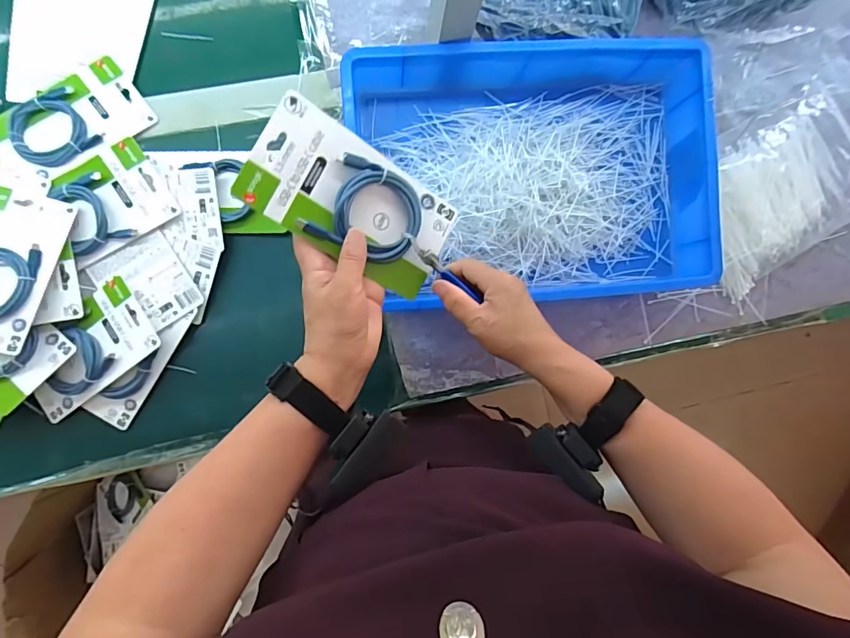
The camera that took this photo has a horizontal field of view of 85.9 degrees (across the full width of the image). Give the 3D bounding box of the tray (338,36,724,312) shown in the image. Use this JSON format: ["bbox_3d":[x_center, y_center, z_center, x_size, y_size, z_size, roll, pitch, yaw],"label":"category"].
[{"bbox_3d":[0.127,-0.172,0.557,0.421,0.089,0.294,-5,89,-4],"label":"tray"}]

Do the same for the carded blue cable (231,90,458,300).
[{"bbox_3d":[-0.056,-0.099,0.389,0.174,0.020,0.098,30,82,-26],"label":"carded blue cable"}]

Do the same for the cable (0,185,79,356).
[{"bbox_3d":[-0.468,-0.058,0.504,0.097,0.017,0.179,14,78,-10],"label":"cable"}]

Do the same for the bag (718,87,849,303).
[{"bbox_3d":[0.476,-0.175,0.610,0.258,0.025,0.187,-33,91,-3],"label":"bag"}]

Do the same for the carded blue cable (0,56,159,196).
[{"bbox_3d":[-0.425,-0.230,0.546,0.176,0.028,0.105,-39,91,-3],"label":"carded blue cable"}]

